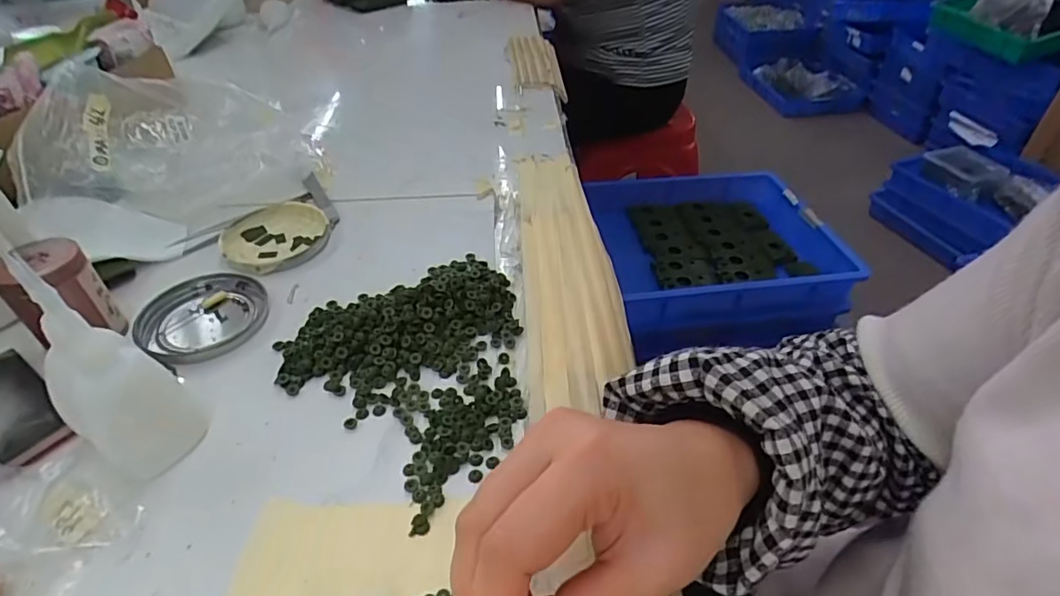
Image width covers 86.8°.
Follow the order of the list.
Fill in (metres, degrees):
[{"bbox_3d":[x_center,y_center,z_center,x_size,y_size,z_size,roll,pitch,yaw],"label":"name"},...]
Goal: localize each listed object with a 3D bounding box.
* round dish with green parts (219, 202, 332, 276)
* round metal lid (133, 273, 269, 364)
[{"bbox_3d":[-0.197,-0.048,0.437,0.078,0.009,0.077,-20,45,-21],"label":"round dish with green parts"},{"bbox_3d":[-0.219,0.012,0.377,0.073,0.011,0.076,0,41,0],"label":"round metal lid"}]

